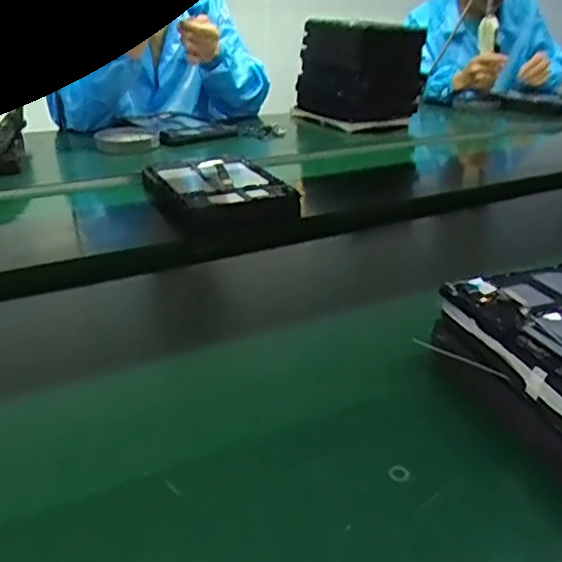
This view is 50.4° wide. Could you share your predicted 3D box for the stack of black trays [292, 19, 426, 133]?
[{"bbox_3d":[0.154,-0.413,1.204,0.160,0.198,0.220,-12,30,-26],"label":"stack of black trays"}]

